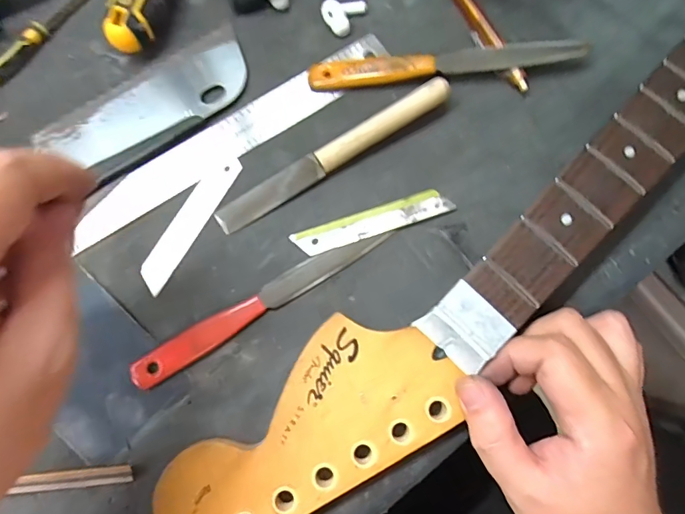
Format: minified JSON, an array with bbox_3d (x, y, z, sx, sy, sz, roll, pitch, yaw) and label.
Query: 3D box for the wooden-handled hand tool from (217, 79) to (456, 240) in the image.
[{"bbox_3d":[-0.006,-0.067,0.287,0.167,0.020,0.018,-32,80,-7],"label":"wooden-handled hand tool"}]

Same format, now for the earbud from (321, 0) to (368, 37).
[{"bbox_3d":[0.000,-0.174,0.316,0.023,0.014,0.030,34,79,6],"label":"earbud"}]

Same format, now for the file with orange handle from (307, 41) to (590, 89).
[{"bbox_3d":[0.070,-0.134,0.305,0.183,0.018,0.023,-7,78,-2],"label":"file with orange handle"}]

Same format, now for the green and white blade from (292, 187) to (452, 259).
[{"bbox_3d":[0.020,-0.023,0.285,0.102,0.004,0.018,-18,79,-5],"label":"green and white blade"}]

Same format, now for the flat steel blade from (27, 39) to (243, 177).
[{"bbox_3d":[-0.128,-0.100,0.299,0.141,0.010,0.053,-35,80,-8],"label":"flat steel blade"}]

